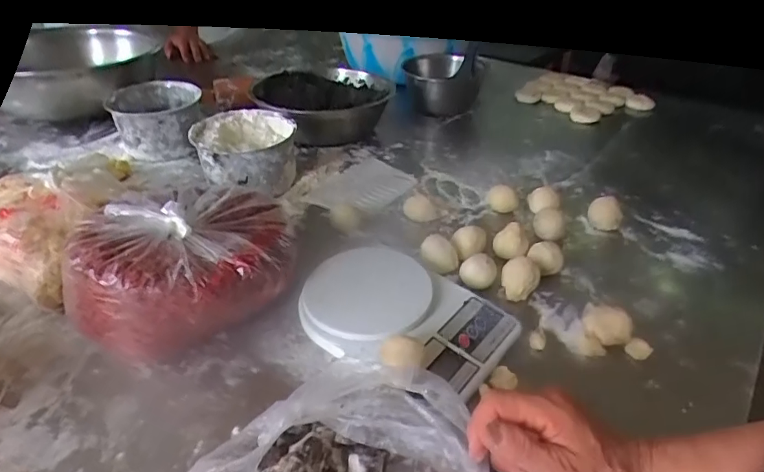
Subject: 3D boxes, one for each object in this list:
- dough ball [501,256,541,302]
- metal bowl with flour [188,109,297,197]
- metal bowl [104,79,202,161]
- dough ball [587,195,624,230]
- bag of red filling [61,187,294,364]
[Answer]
[{"bbox_3d":[0.158,0.046,0.562,0.035,0.040,0.031,-11,37,-17],"label":"dough ball"},{"bbox_3d":[-0.211,-0.124,0.772,0.145,0.089,0.163,-3,35,-5],"label":"metal bowl with flour"},{"bbox_3d":[-0.402,-0.209,0.884,0.139,0.096,0.153,-5,35,-9],"label":"metal bowl"},{"bbox_3d":[0.296,-0.027,0.656,0.041,0.046,0.032,19,39,23],"label":"dough ball"},{"bbox_3d":[-0.209,0.026,0.531,0.212,0.116,0.179,-10,36,-15],"label":"bag of red filling"}]

